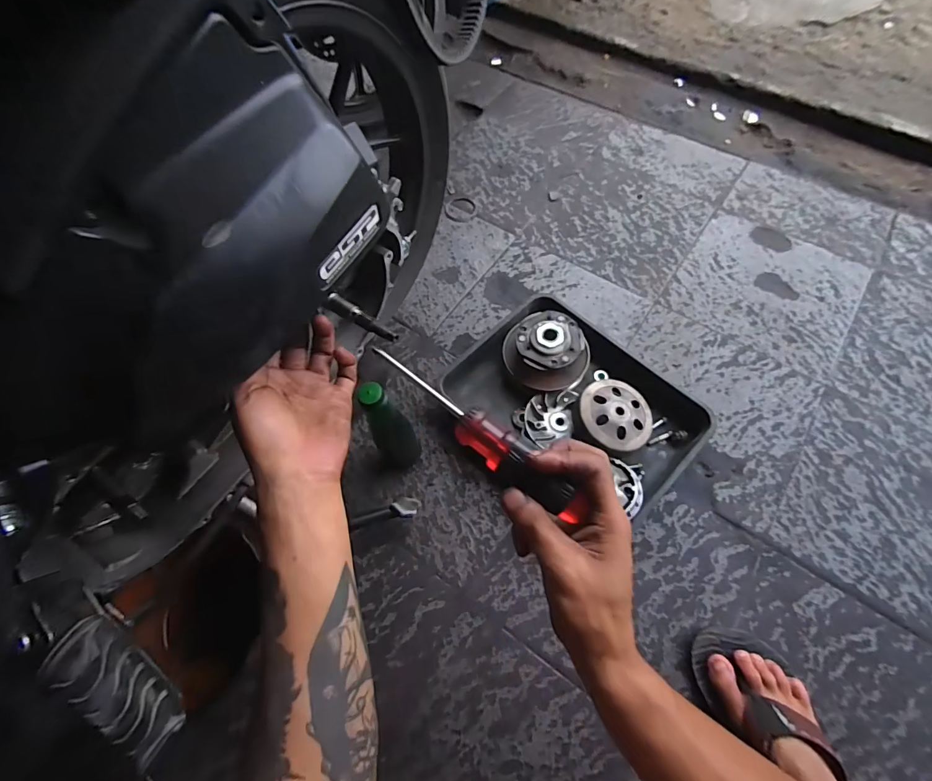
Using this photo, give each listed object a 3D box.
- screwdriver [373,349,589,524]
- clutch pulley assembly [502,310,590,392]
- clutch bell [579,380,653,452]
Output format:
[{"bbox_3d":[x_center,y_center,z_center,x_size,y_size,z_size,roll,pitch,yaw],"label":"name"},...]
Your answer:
[{"bbox_3d":[0.006,0.026,0.298,0.179,0.030,0.027,38,71,18],"label":"screwdriver"},{"bbox_3d":[0.133,-0.066,0.696,0.130,0.082,0.131,-38,69,-16],"label":"clutch pulley assembly"},{"bbox_3d":[0.226,0.040,0.651,0.111,0.053,0.105,-1,64,1],"label":"clutch bell"}]

